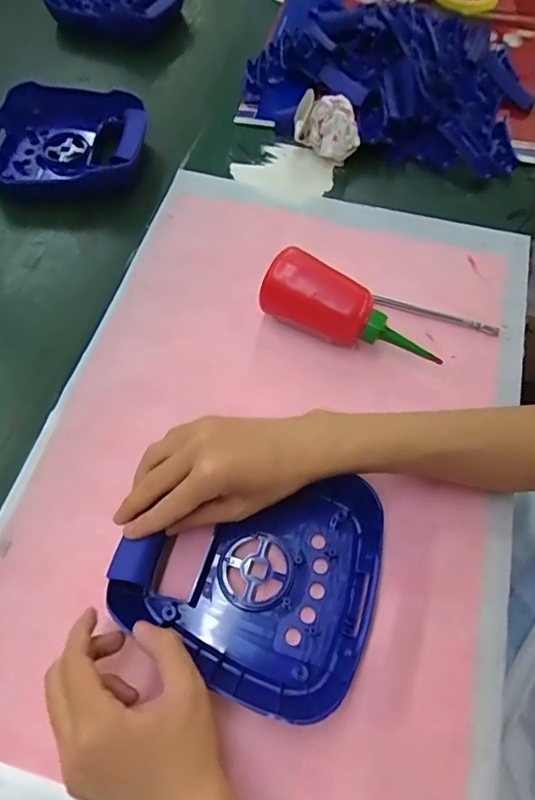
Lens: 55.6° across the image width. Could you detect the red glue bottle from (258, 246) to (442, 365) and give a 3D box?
[{"bbox_3d":[0.076,-0.075,0.465,0.168,0.054,0.057,29,66,14],"label":"red glue bottle"}]

